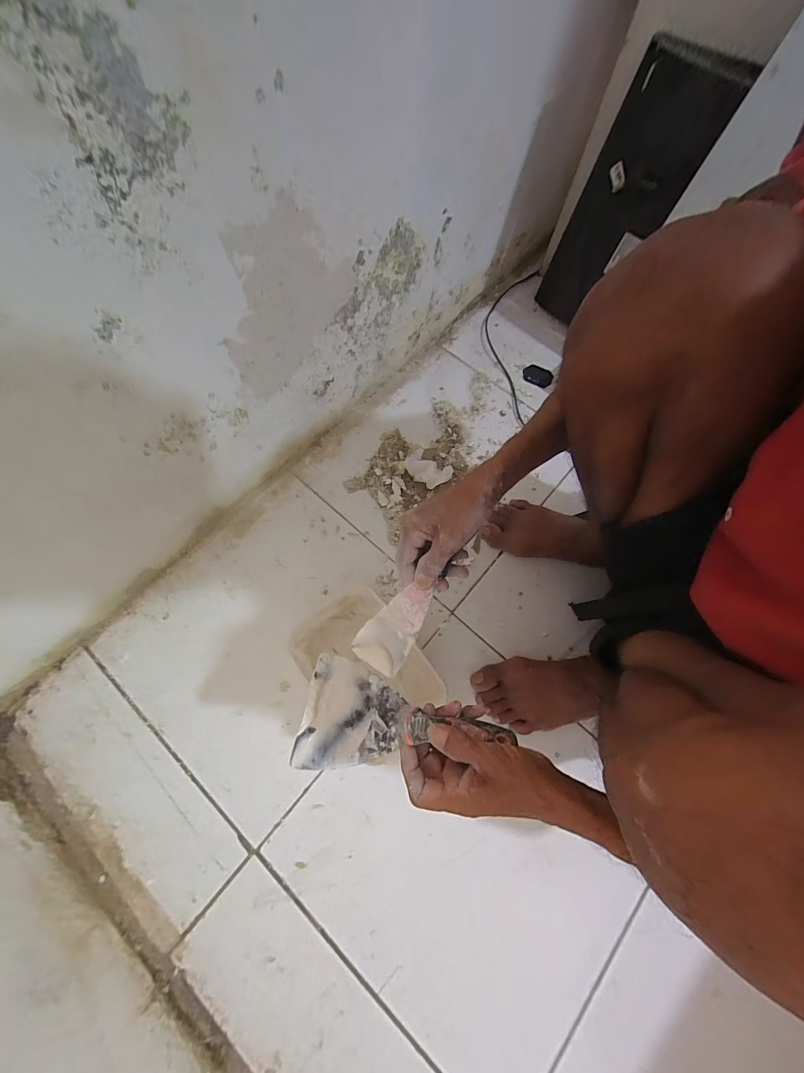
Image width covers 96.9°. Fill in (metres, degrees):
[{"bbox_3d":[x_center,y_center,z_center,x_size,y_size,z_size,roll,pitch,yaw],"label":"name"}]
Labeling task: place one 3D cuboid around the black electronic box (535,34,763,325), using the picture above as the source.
[{"bbox_3d":[0.330,-0.499,0.552,0.033,0.309,0.156,-26,70,-23],"label":"black electronic box"}]

